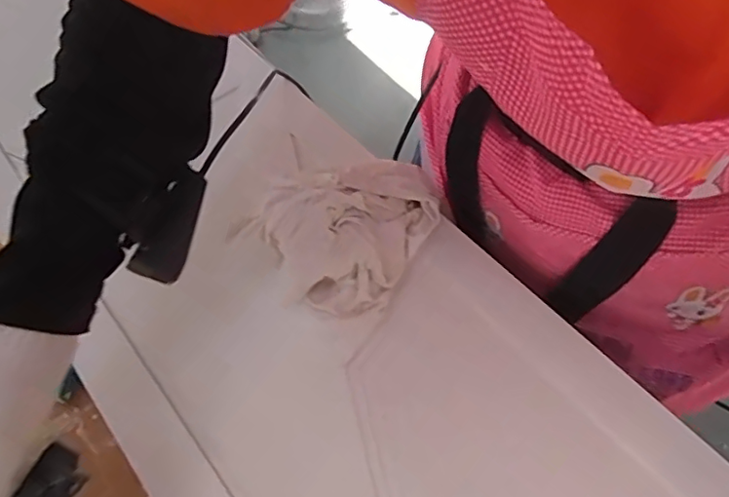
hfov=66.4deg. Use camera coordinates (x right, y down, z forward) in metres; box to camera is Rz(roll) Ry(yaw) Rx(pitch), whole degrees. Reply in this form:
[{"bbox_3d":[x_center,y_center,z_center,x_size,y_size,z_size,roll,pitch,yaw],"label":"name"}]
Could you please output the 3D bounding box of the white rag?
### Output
[{"bbox_3d":[-0.023,-0.024,0.439,0.138,0.047,0.144,28,62,18],"label":"white rag"}]

